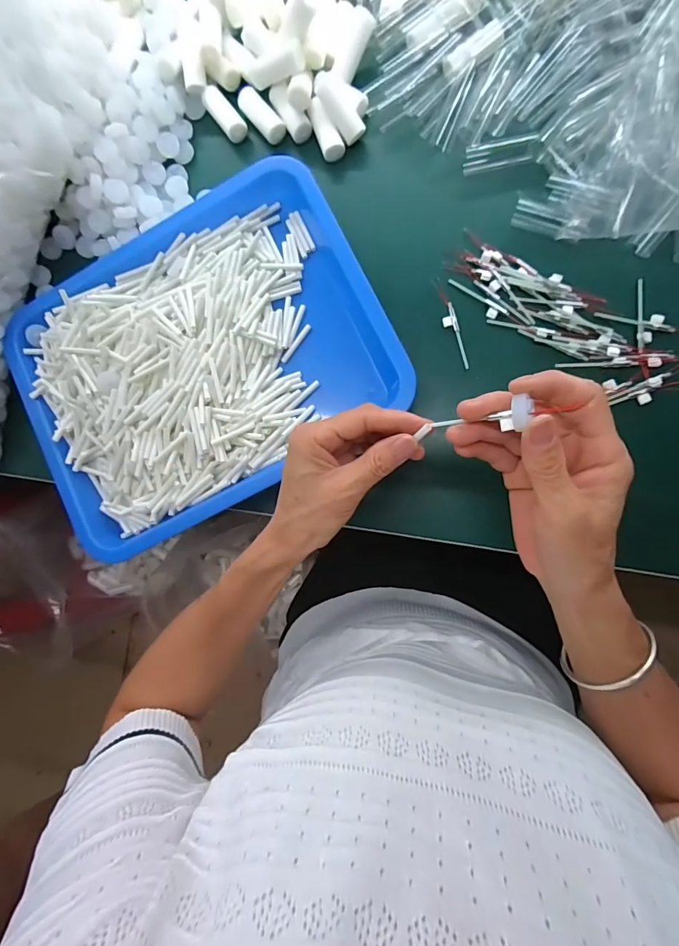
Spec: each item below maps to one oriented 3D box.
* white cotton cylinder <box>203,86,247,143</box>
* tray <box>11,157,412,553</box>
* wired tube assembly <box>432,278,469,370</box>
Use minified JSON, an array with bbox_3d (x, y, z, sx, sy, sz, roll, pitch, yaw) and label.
[{"bbox_3d":[-0.109,-0.339,0.396,0.021,0.017,0.048,-36,83,6],"label":"white cotton cylinder"},{"bbox_3d":[-0.126,-0.101,0.381,0.332,0.041,0.260,-28,83,7],"label":"tray"},{"bbox_3d":[0.096,-0.130,0.362,0.011,0.004,0.083,-15,85,8],"label":"wired tube assembly"}]

